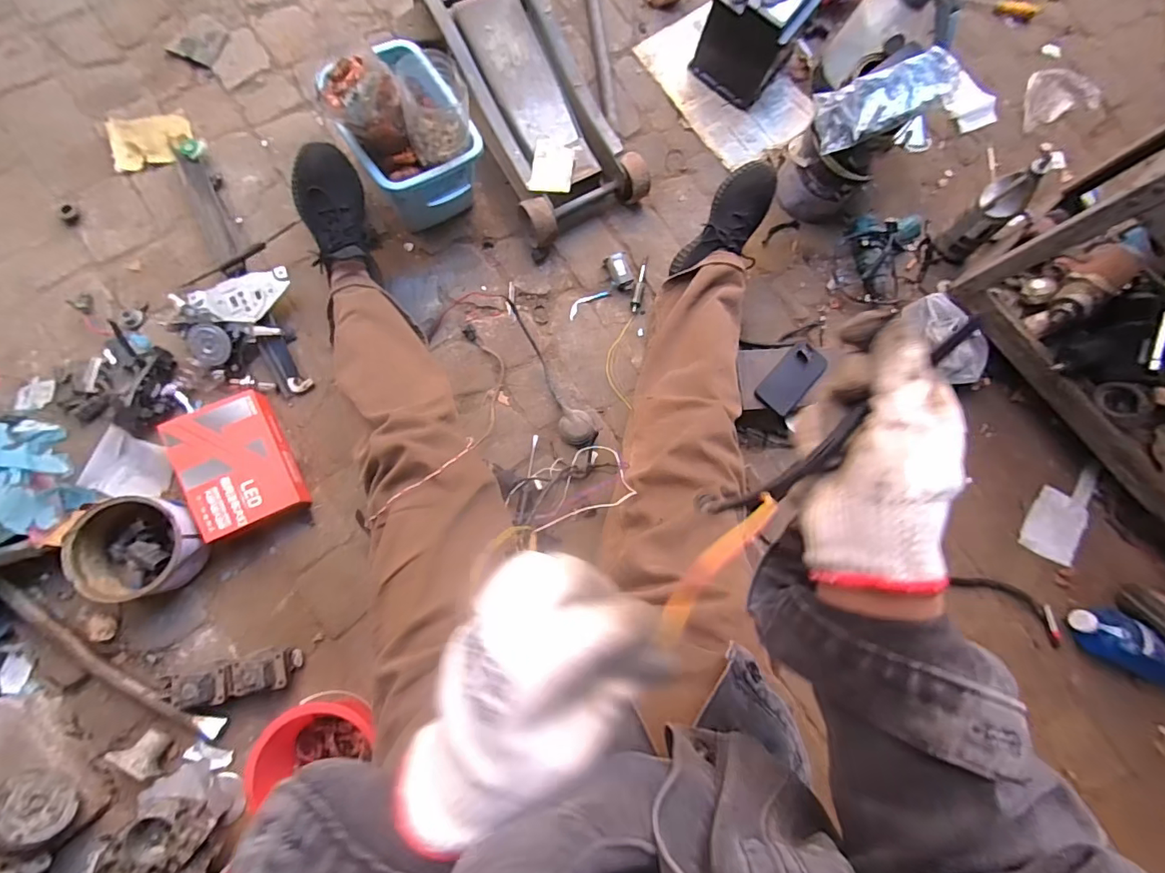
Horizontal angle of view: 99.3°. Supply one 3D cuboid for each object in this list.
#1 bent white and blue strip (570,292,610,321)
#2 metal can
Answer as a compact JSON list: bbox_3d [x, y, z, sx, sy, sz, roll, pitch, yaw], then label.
[{"bbox_3d":[0.009,-0.266,0.975,0.092,0.005,0.028,-35,88,-11],"label":"bent white and blue strip"},{"bbox_3d":[-0.684,0.170,0.775,0.162,0.090,0.149,1,82,-7],"label":"metal can"}]

